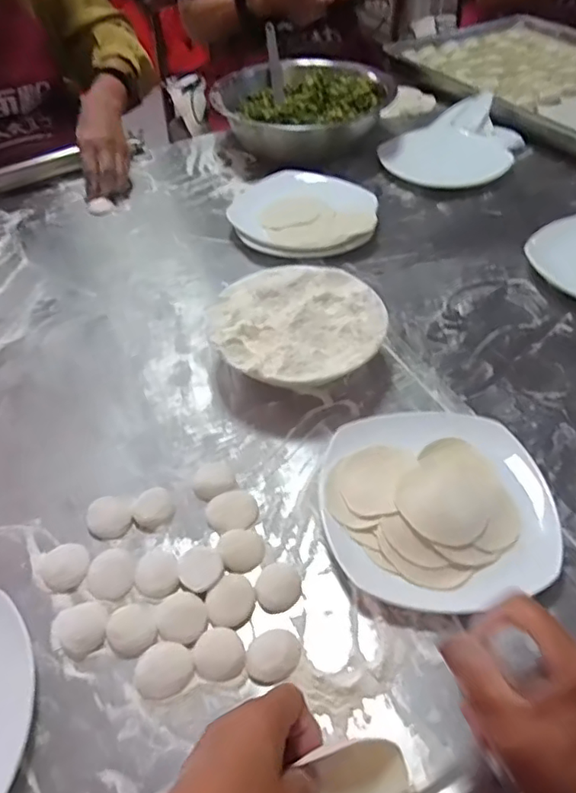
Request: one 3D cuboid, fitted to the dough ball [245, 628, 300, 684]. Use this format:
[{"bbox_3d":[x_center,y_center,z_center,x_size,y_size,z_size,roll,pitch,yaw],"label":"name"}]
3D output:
[{"bbox_3d":[-0.009,0.178,0.402,0.038,0.012,0.032,-24,51,-18],"label":"dough ball"}]

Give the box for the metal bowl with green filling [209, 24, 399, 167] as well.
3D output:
[{"bbox_3d":[0.027,-0.472,0.957,0.264,0.096,0.215,8,48,10],"label":"metal bowl with green filling"}]

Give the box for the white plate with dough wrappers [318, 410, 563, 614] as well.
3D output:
[{"bbox_3d":[0.117,0.081,0.473,0.174,0.047,0.169,-8,47,-5],"label":"white plate with dough wrappers"}]

